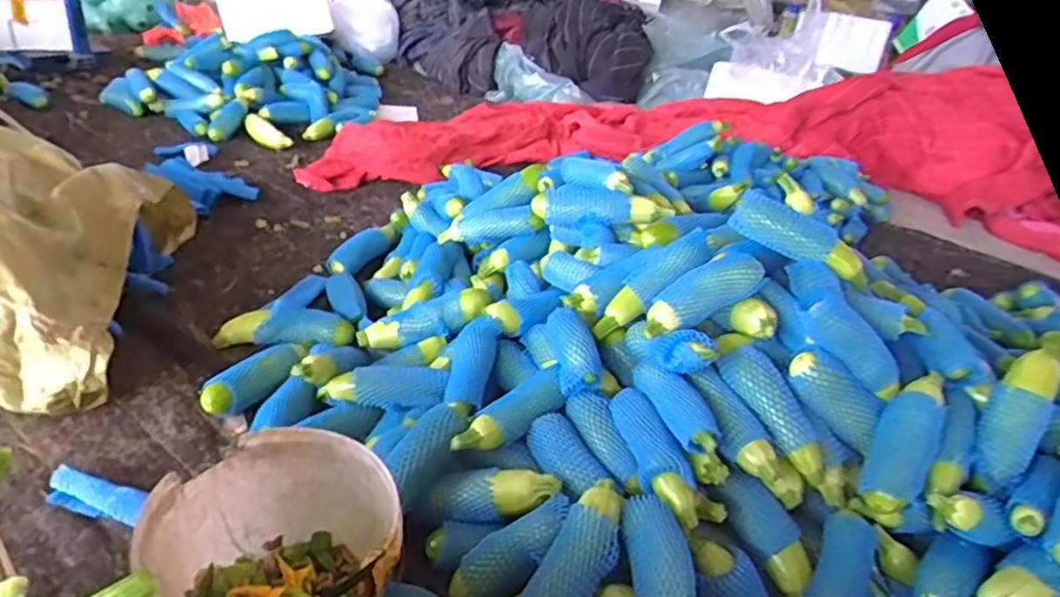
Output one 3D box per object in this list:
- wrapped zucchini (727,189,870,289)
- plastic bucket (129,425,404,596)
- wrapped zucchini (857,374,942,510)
[{"bbox_3d":[0.450,-0.099,1.132,0.234,0.074,0.064,34,39,17],"label":"wrapped zucchini"},{"bbox_3d":[-0.278,0.328,0.782,0.246,0.240,0.251,5,32,-3],"label":"plastic bucket"},{"bbox_3d":[0.517,0.182,0.931,0.077,0.062,0.225,28,55,29],"label":"wrapped zucchini"}]

